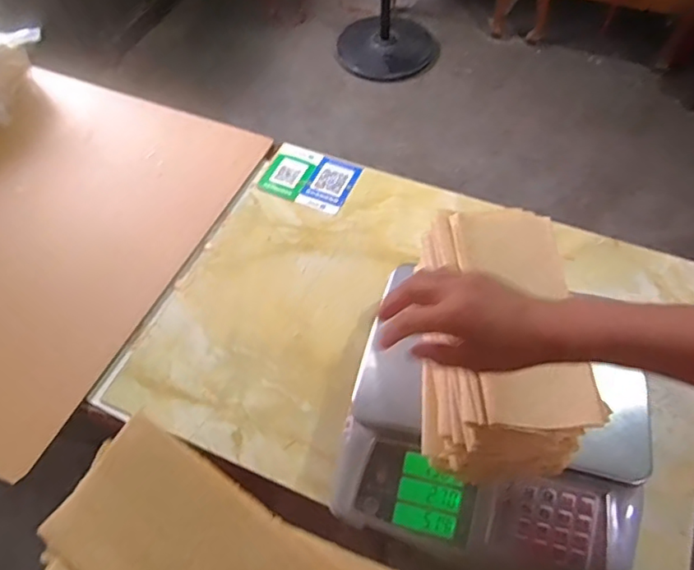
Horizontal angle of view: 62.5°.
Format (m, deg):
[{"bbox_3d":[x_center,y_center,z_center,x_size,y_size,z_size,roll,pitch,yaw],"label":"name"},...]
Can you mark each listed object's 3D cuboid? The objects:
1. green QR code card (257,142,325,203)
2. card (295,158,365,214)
[{"bbox_3d":[-0.105,-0.213,1.055,0.084,0.009,0.121,22,61,14],"label":"green QR code card"},{"bbox_3d":[-0.032,-0.181,1.030,0.085,0.005,0.121,20,60,18],"label":"card"}]

